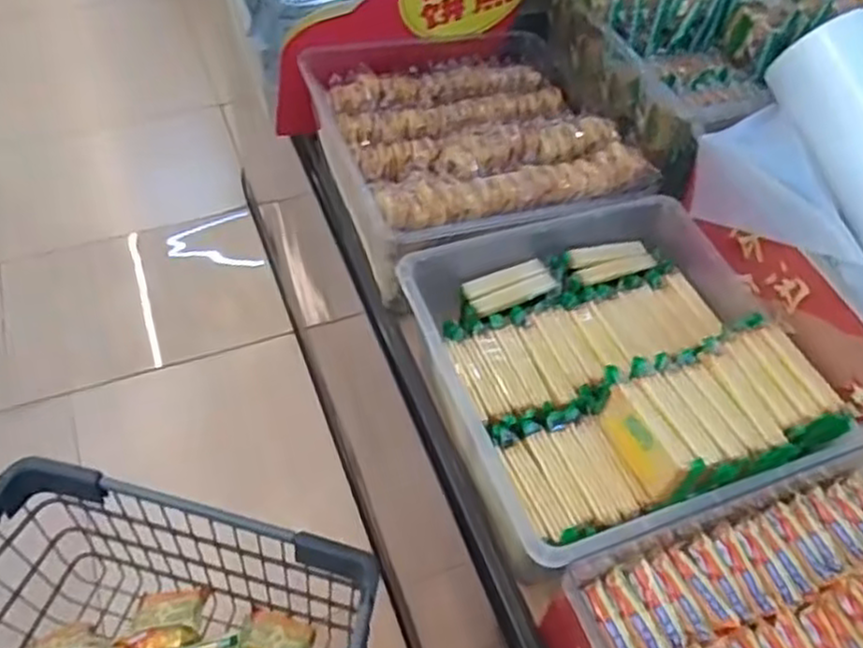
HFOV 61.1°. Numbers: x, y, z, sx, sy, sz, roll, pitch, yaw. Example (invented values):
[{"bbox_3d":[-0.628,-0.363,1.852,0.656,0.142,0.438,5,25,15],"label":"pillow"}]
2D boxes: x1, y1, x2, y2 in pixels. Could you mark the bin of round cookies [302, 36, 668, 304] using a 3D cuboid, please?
[{"bbox_3d":[0.040,-0.189,0.786,0.288,0.117,0.286,-16,57,-17],"label":"bin of round cookies"}]

